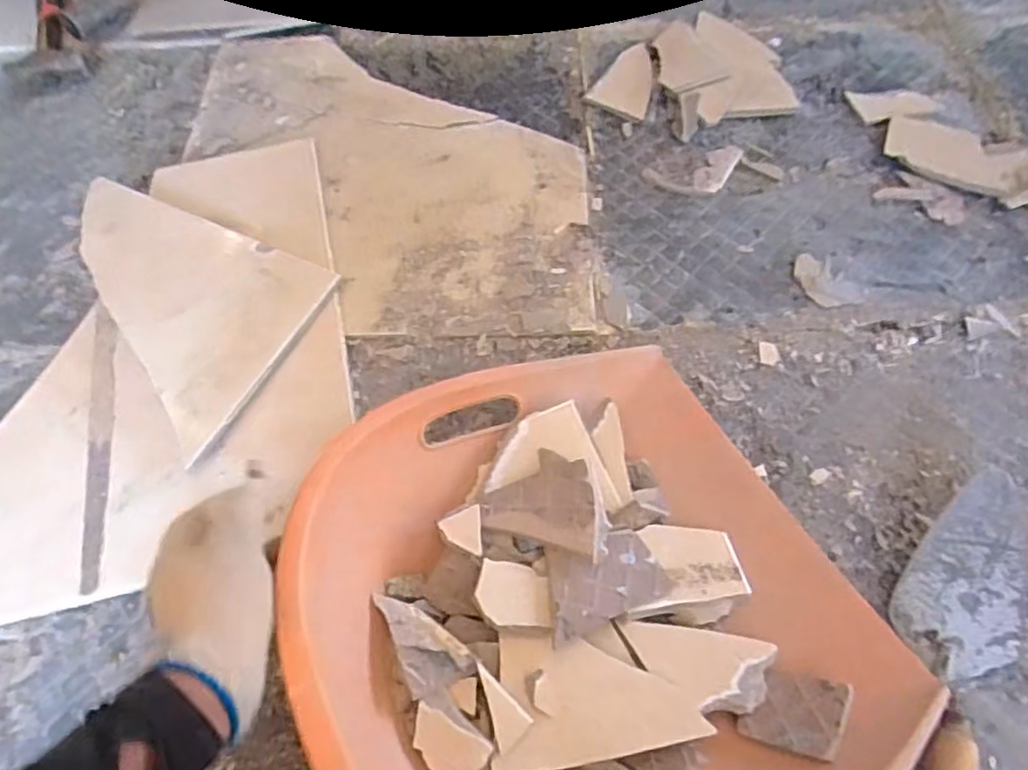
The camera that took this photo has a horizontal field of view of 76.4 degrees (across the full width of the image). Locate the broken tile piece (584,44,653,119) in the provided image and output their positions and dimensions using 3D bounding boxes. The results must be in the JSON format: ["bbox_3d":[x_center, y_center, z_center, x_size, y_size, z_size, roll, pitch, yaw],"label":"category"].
[{"bbox_3d":[0.153,-0.390,0.836,0.082,0.006,0.100,32,80,22],"label":"broken tile piece"}]

